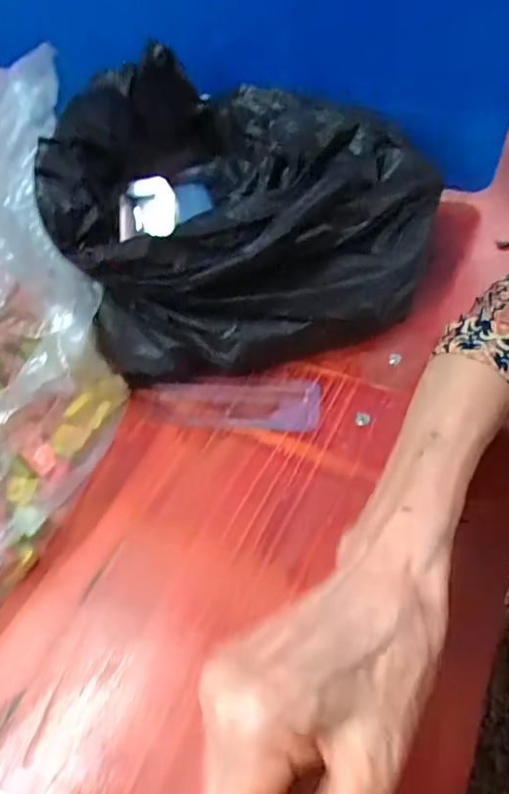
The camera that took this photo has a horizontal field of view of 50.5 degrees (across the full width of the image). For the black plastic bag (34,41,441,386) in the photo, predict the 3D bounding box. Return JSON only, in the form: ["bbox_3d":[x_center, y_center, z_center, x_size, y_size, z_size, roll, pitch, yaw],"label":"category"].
[{"bbox_3d":[-0.010,-0.163,0.454,0.288,0.148,0.250,-17,53,-9],"label":"black plastic bag"}]

